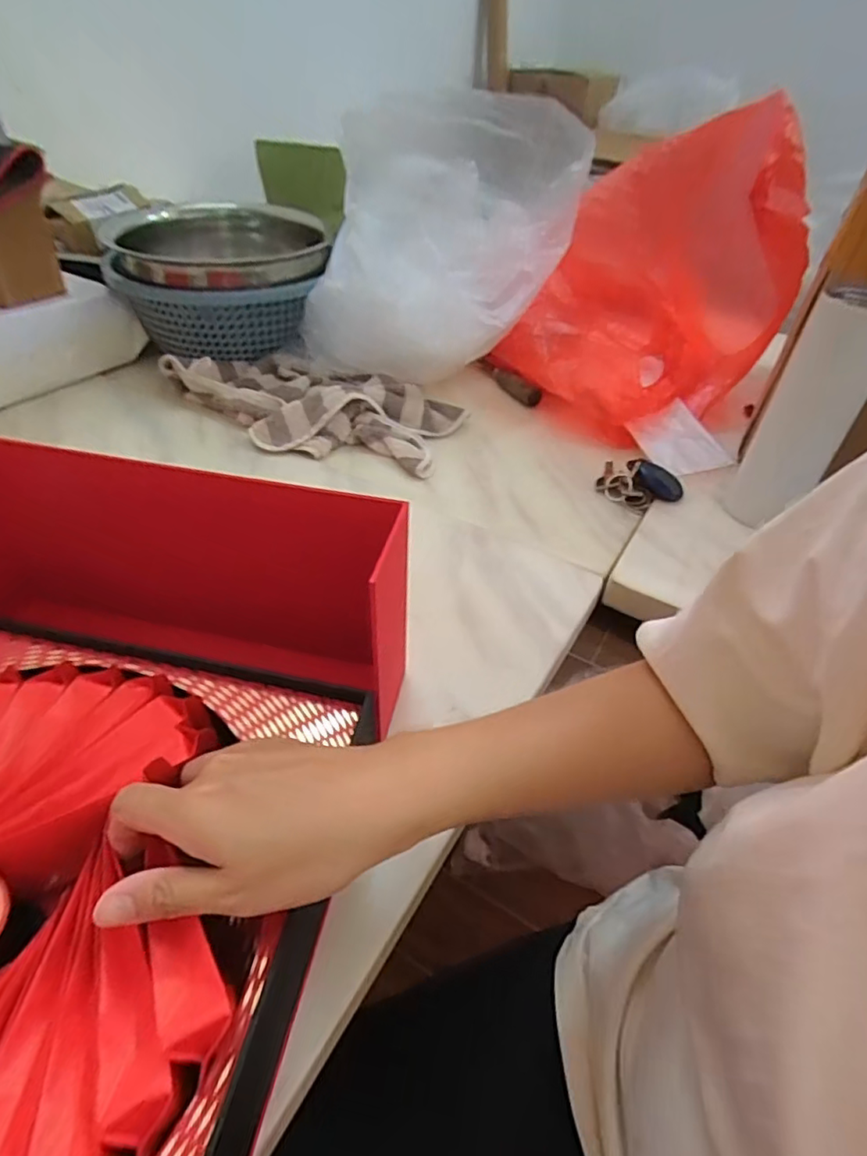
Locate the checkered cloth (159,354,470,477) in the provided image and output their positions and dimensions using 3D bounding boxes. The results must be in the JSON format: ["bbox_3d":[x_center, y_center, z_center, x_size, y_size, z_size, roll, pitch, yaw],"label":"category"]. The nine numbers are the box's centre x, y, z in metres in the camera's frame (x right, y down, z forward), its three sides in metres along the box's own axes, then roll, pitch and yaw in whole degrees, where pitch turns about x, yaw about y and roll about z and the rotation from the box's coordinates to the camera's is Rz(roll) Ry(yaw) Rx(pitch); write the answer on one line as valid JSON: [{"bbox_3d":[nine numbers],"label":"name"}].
[{"bbox_3d":[-0.149,-0.207,0.689,0.353,0.049,0.158,11,44,7],"label":"checkered cloth"}]

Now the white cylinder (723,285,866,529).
[{"bbox_3d":[0.346,-0.147,0.539,0.069,0.208,0.053,2,44,-2],"label":"white cylinder"}]

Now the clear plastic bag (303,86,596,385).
[{"bbox_3d":[0.026,-0.416,0.720,0.218,0.248,0.342,29,49,23],"label":"clear plastic bag"}]

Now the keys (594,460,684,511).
[{"bbox_3d":[0.220,-0.104,0.623,0.085,0.022,0.072,24,47,20],"label":"keys"}]

